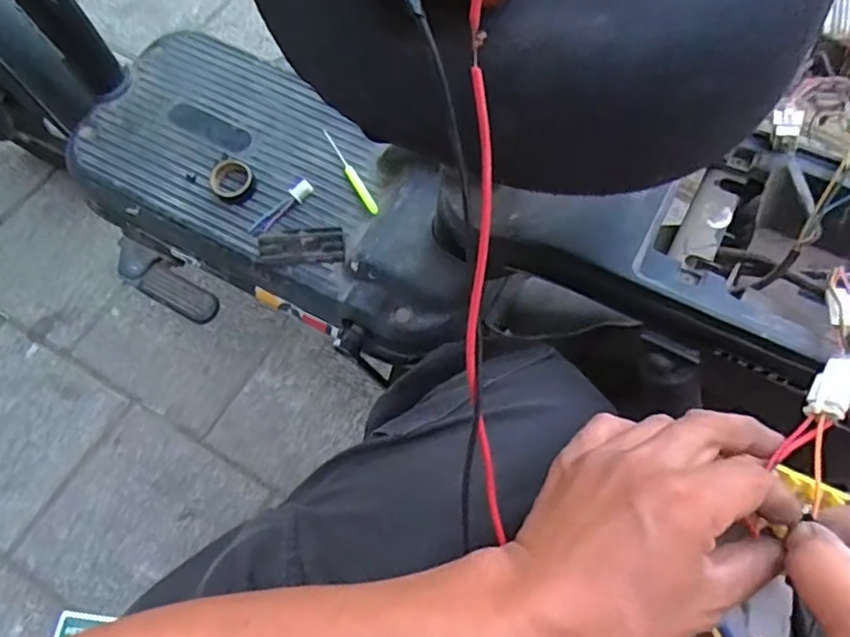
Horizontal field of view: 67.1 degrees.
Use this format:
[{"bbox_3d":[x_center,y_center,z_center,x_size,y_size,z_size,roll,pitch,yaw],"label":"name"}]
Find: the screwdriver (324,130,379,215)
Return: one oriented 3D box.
[{"bbox_3d":[-0.080,-0.155,0.667,0.011,0.006,0.122,-27,69,-13],"label":"screwdriver"}]

